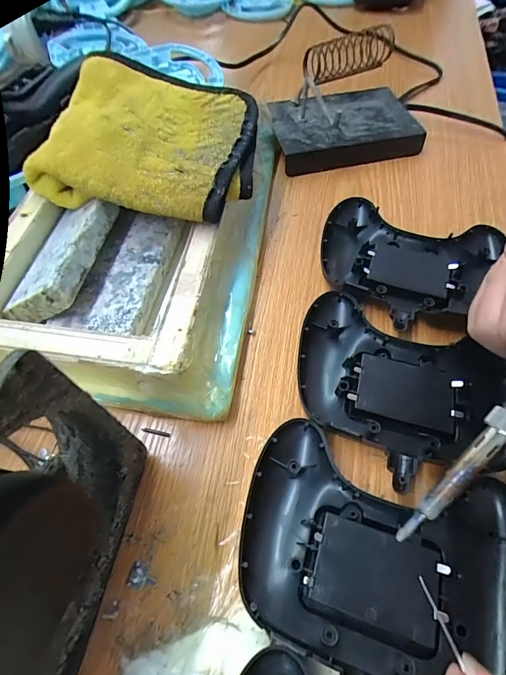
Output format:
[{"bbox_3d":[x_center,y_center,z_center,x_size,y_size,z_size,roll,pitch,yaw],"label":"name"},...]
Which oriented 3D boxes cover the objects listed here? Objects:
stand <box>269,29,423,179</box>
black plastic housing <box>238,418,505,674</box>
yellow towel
[{"bbox_3d":[0.078,-0.218,0.336,0.131,0.051,0.129,-12,60,-6],"label":"stand"},{"bbox_3d":[0.054,0.101,0.163,0.121,0.020,0.098,16,61,11],"label":"black plastic housing"},{"bbox_3d":[-0.069,-0.141,0.257,0.144,0.026,0.137,14,60,1],"label":"yellow towel"}]

